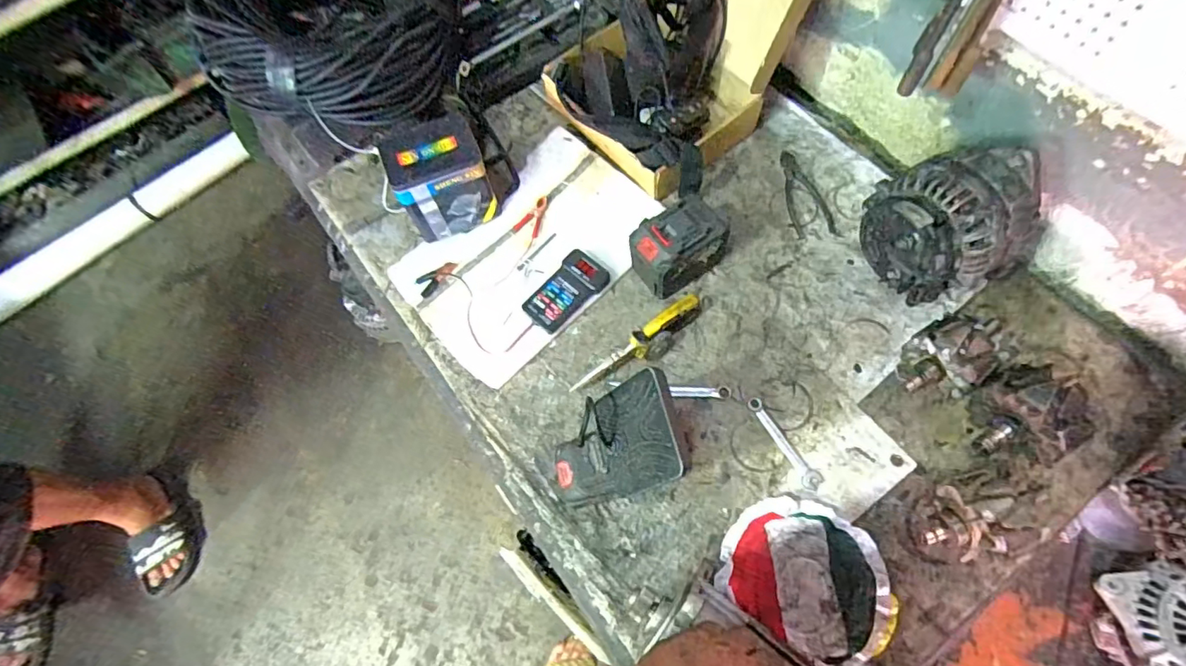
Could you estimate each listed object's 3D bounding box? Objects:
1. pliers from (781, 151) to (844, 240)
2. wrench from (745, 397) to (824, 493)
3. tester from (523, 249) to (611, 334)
[{"bbox_3d":[0.311,-0.205,0.821,0.059,0.012,0.157,-13,67,0],"label":"pliers"},{"bbox_3d":[0.238,0.134,0.687,0.025,0.005,0.128,-30,68,-7],"label":"wrench"},{"bbox_3d":[-0.039,-0.060,0.765,0.118,0.031,0.065,-43,70,-12],"label":"tester"}]

